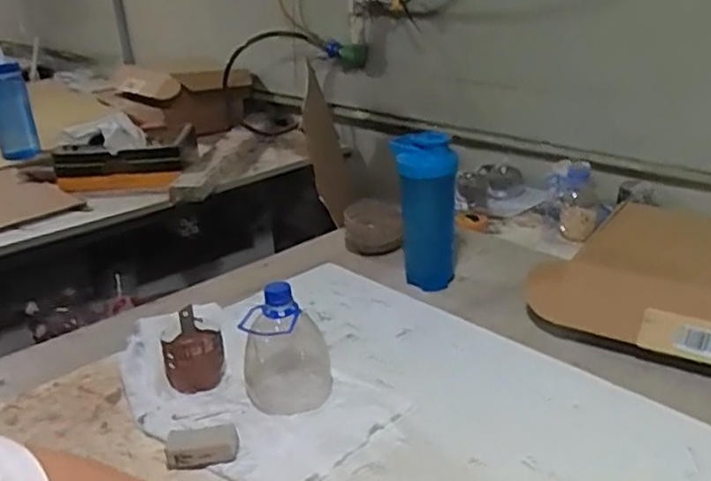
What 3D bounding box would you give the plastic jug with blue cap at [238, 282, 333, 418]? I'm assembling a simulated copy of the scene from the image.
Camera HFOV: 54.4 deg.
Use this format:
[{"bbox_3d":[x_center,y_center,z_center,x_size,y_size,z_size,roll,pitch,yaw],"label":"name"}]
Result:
[{"bbox_3d":[-0.081,0.109,0.787,0.095,0.124,0.108,-5,24,-4],"label":"plastic jug with blue cap"}]

